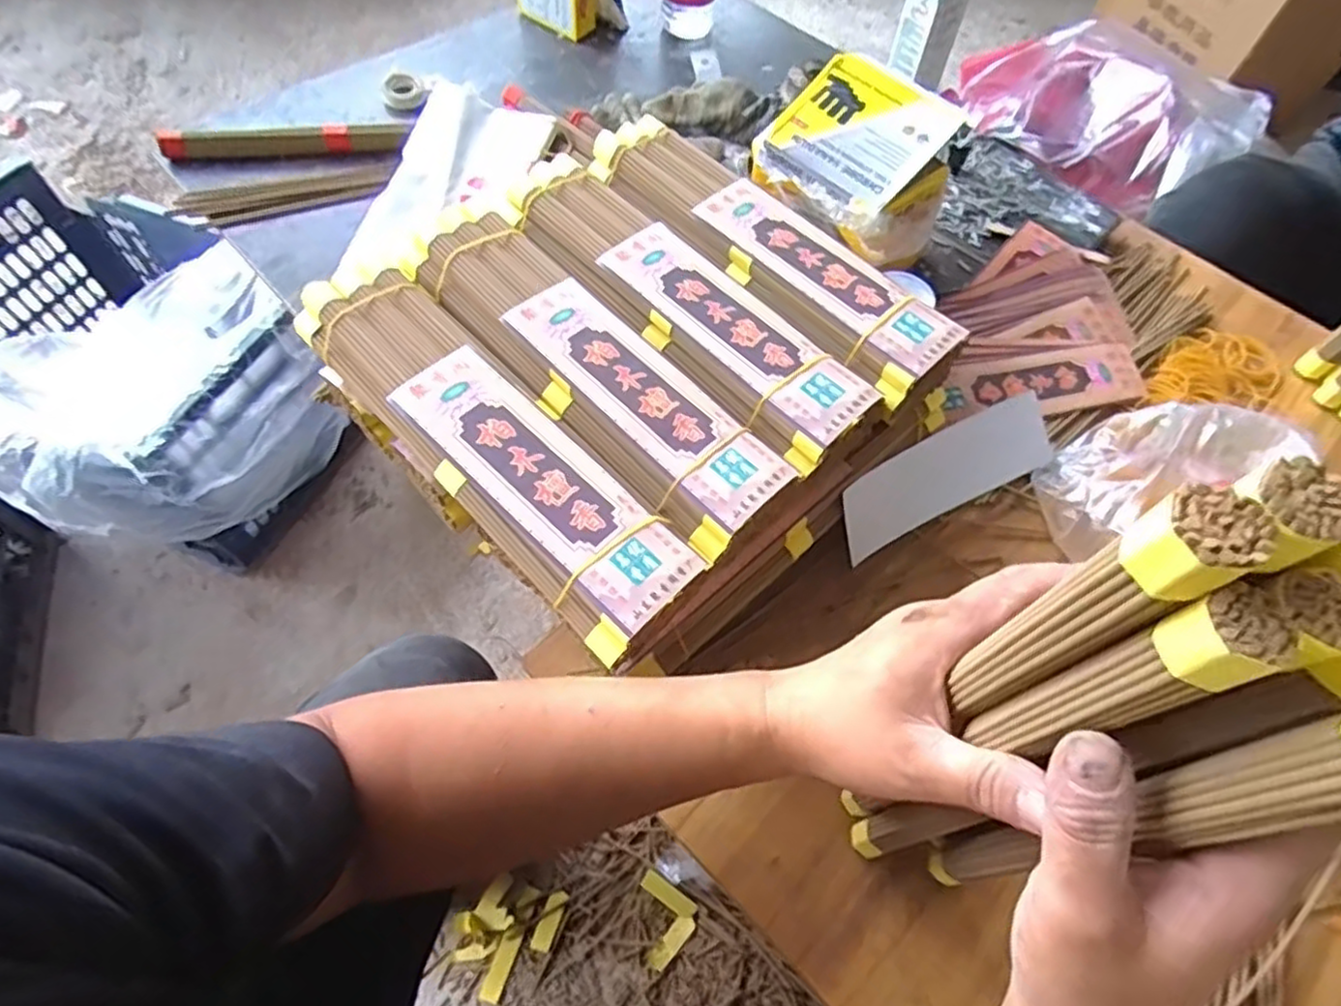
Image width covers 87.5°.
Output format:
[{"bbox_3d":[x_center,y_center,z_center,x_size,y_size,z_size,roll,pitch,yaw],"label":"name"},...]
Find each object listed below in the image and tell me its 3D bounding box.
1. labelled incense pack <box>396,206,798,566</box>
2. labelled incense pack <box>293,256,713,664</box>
[{"bbox_3d":[-0.052,-0.090,0.471,0.086,0.054,0.307,-39,70,-22],"label":"labelled incense pack"},{"bbox_3d":[-0.112,-0.040,0.431,0.083,0.041,0.315,-39,70,-22],"label":"labelled incense pack"}]

